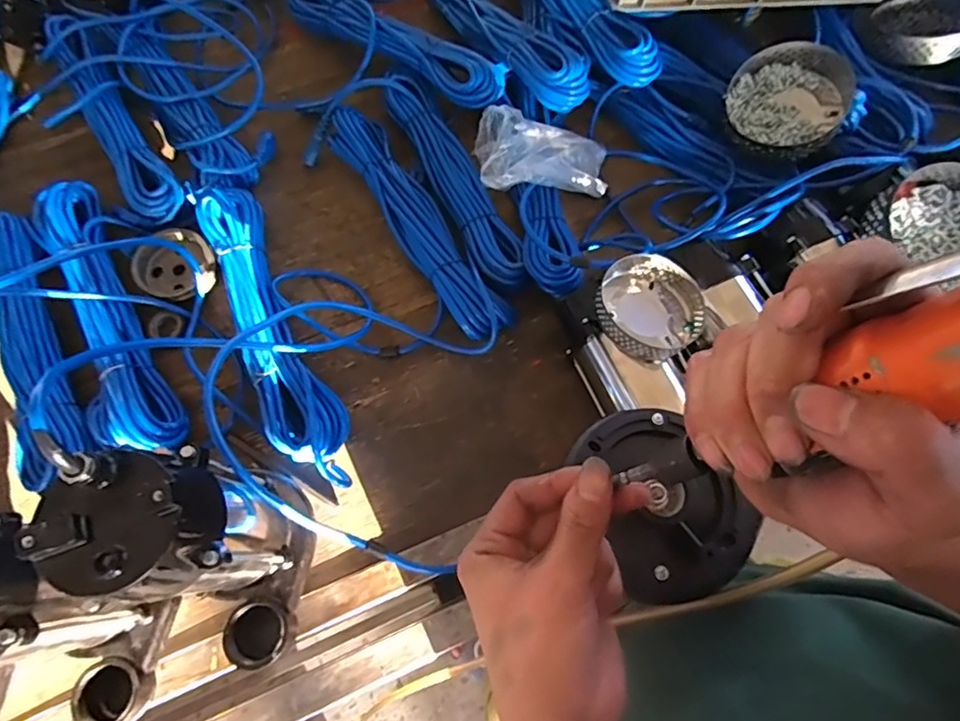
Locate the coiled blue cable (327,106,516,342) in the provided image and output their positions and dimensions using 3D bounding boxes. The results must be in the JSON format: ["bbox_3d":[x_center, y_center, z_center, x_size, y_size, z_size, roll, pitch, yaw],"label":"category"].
[{"bbox_3d":[-0.078,-0.170,0.670,0.070,0.061,0.358,-30,73,-10],"label":"coiled blue cable"}]

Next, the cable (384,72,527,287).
[{"bbox_3d":[-0.031,-0.226,0.676,0.054,0.033,0.324,-26,75,-8],"label":"cable"}]

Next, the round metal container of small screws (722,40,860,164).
[{"bbox_3d":[0.371,-0.313,0.675,0.138,0.050,0.142,39,83,14],"label":"round metal container of small screws"}]

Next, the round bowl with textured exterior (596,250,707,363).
[{"bbox_3d":[0.168,-0.052,0.562,0.106,0.053,0.102,0,70,0],"label":"round bowl with textured exterior"}]

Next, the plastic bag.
[{"bbox_3d":[0.076,-0.246,0.661,0.158,0.067,0.105,-1,70,-1],"label":"plastic bag"}]

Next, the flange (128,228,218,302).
[{"bbox_3d":[-0.360,-0.108,0.658,0.090,0.035,0.093,0,70,0],"label":"flange"}]

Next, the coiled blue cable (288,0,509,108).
[{"bbox_3d":[-0.124,-0.428,0.737,0.350,0.059,0.078,32,73,11],"label":"coiled blue cable"}]

